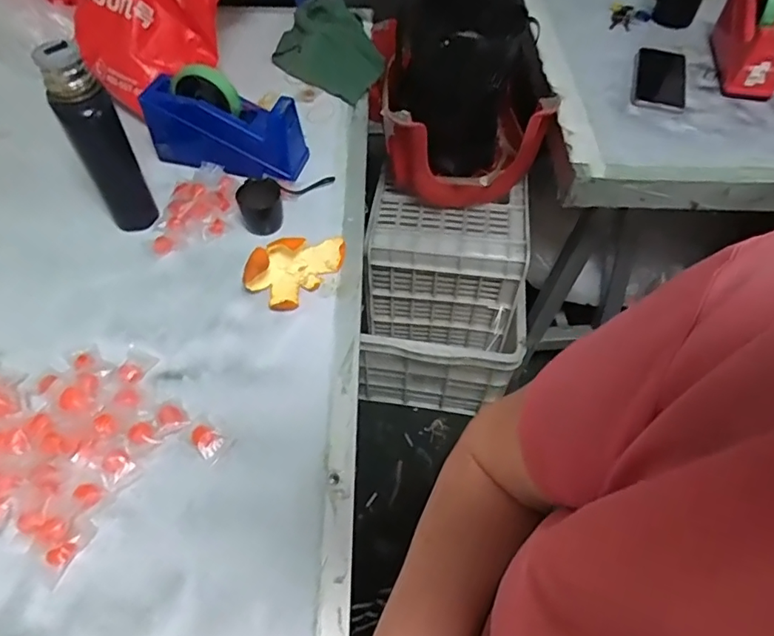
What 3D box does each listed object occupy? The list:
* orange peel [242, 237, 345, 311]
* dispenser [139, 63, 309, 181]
[{"bbox_3d":[-0.102,-0.066,0.597,0.067,0.046,0.120,33,59,19],"label":"orange peel"},{"bbox_3d":[-0.215,-0.256,0.689,0.206,0.115,0.066,10,54,4],"label":"dispenser"}]

